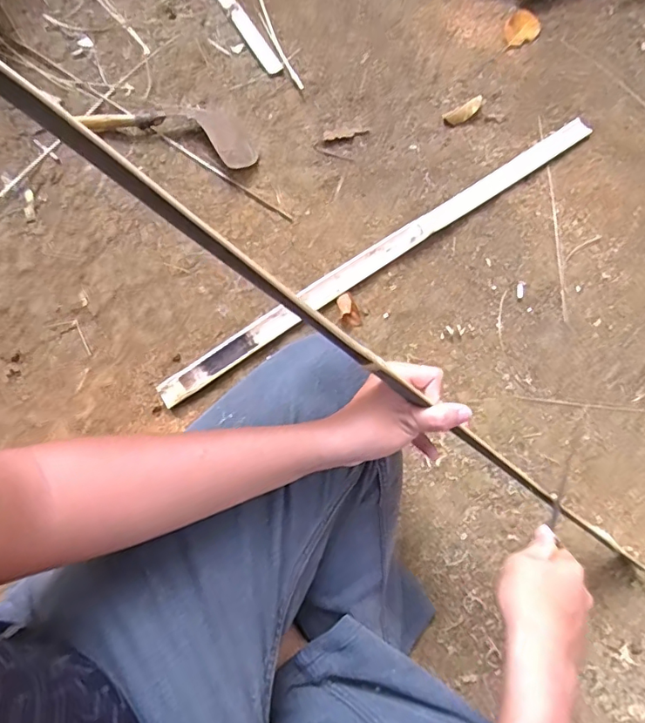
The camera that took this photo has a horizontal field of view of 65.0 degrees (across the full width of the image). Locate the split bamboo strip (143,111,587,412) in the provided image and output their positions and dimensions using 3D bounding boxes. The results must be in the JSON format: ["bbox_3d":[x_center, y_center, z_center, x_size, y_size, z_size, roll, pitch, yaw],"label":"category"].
[{"bbox_3d":[0.124,-0.191,0.835,0.874,0.019,0.045,-34,72,-15],"label":"split bamboo strip"}]

